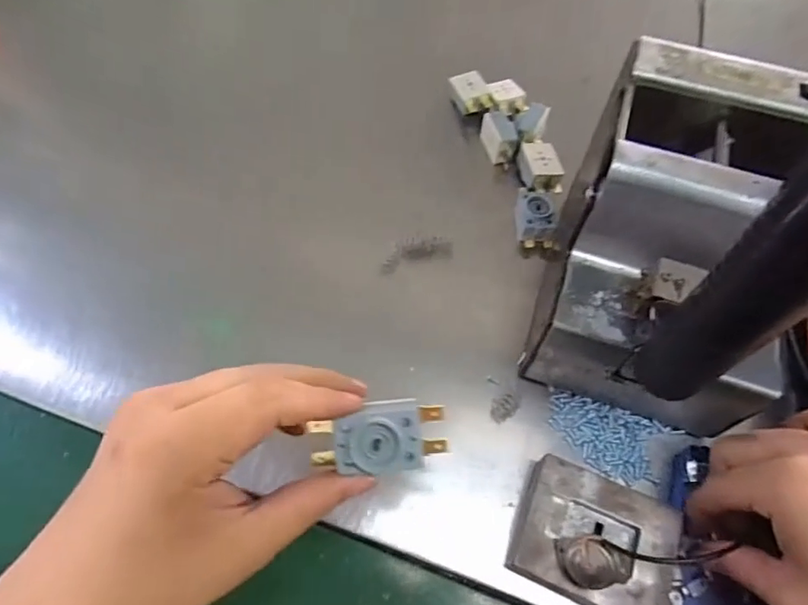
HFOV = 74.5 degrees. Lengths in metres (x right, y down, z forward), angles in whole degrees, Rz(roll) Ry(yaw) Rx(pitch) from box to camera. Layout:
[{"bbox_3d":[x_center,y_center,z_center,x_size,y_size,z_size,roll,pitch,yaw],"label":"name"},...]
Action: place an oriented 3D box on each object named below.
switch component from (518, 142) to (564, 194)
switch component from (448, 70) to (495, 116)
[{"bbox_3d":[0.112,-0.113,0.437,0.029,0.017,0.051,-1,61,-1],"label":"switch component"},{"bbox_3d":[0.059,-0.191,0.483,0.032,0.014,0.041,-12,62,-7],"label":"switch component"}]

